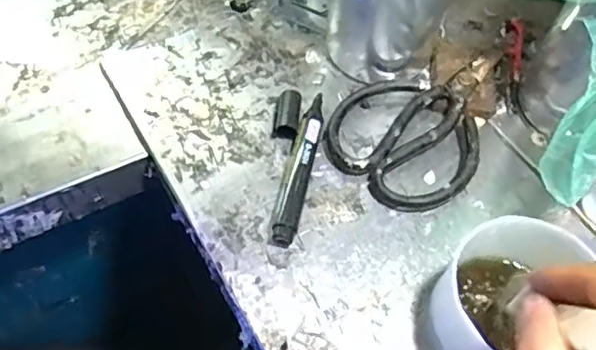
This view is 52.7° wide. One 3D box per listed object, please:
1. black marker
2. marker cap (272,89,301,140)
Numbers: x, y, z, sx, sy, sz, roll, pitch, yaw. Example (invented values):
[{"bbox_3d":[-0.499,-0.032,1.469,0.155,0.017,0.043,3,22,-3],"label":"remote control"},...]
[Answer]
[{"bbox_3d":[0.001,-0.009,0.415,0.017,0.017,0.124,12,54,3],"label":"black marker"},{"bbox_3d":[-0.008,-0.046,0.439,0.018,0.014,0.045,7,54,-1],"label":"marker cap"}]

